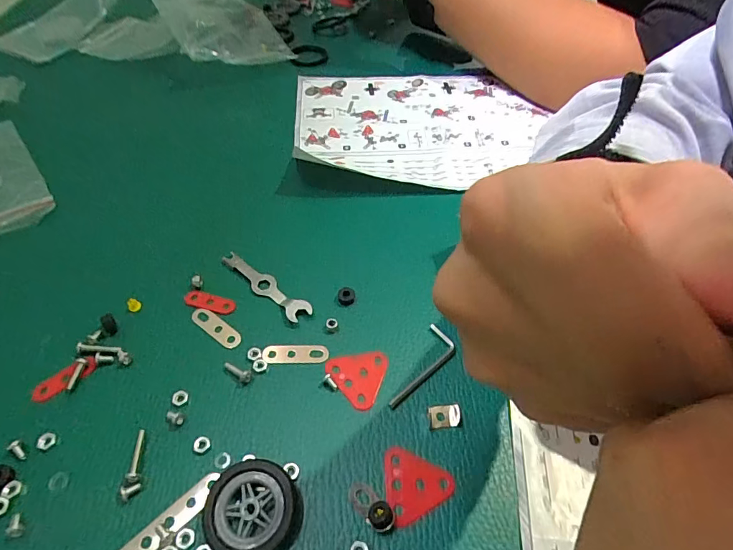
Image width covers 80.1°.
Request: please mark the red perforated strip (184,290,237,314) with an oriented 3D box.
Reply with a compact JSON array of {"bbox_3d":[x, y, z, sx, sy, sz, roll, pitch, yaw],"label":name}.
[{"bbox_3d":[-0.088,0.015,0.245,0.030,0.004,0.009,12,52,9],"label":"red perforated strip"}]

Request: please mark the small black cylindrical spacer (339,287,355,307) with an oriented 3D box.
[{"bbox_3d":[-0.011,0.012,0.246,0.009,0.005,0.009,0,51,0],"label":"small black cylindrical spacer"}]

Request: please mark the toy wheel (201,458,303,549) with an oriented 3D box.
[{"bbox_3d":[-0.047,0.096,0.178,0.039,0.011,0.037,0,51,0],"label":"toy wheel"}]

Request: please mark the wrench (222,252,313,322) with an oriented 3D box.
[{"bbox_3d":[-0.059,0.006,0.251,0.067,0.007,0.013,34,58,24],"label":"wrench"}]

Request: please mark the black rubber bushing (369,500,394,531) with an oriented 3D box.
[{"bbox_3d":[0.006,0.098,0.177,0.010,0.007,0.010,0,51,0],"label":"black rubber bushing"}]

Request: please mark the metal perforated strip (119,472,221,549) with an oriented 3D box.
[{"bbox_3d":[-0.080,0.100,0.176,0.012,0.004,0.048,36,59,25],"label":"metal perforated strip"}]

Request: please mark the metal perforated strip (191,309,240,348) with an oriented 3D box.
[{"bbox_3d":[-0.082,0.028,0.234,0.034,0.004,0.009,30,57,21],"label":"metal perforated strip"}]

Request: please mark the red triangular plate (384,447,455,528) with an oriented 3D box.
[{"bbox_3d":[0.023,0.090,0.187,0.029,0.004,0.030,0,51,-1],"label":"red triangular plate"}]

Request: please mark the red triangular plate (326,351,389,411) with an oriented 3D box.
[{"bbox_3d":[-0.006,0.050,0.220,0.029,0.004,0.031,15,53,11],"label":"red triangular plate"}]

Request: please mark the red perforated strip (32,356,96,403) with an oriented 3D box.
[{"bbox_3d":[-0.149,0.050,0.215,0.029,0.004,0.011,-33,59,-24],"label":"red perforated strip"}]

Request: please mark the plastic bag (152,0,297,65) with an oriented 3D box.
[{"bbox_3d":[-0.150,-0.252,0.430,0.096,0.045,0.163,-23,55,-18],"label":"plastic bag"}]

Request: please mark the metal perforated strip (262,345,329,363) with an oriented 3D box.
[{"bbox_3d":[-0.037,0.040,0.225,0.034,0.004,0.011,-1,51,-1],"label":"metal perforated strip"}]

